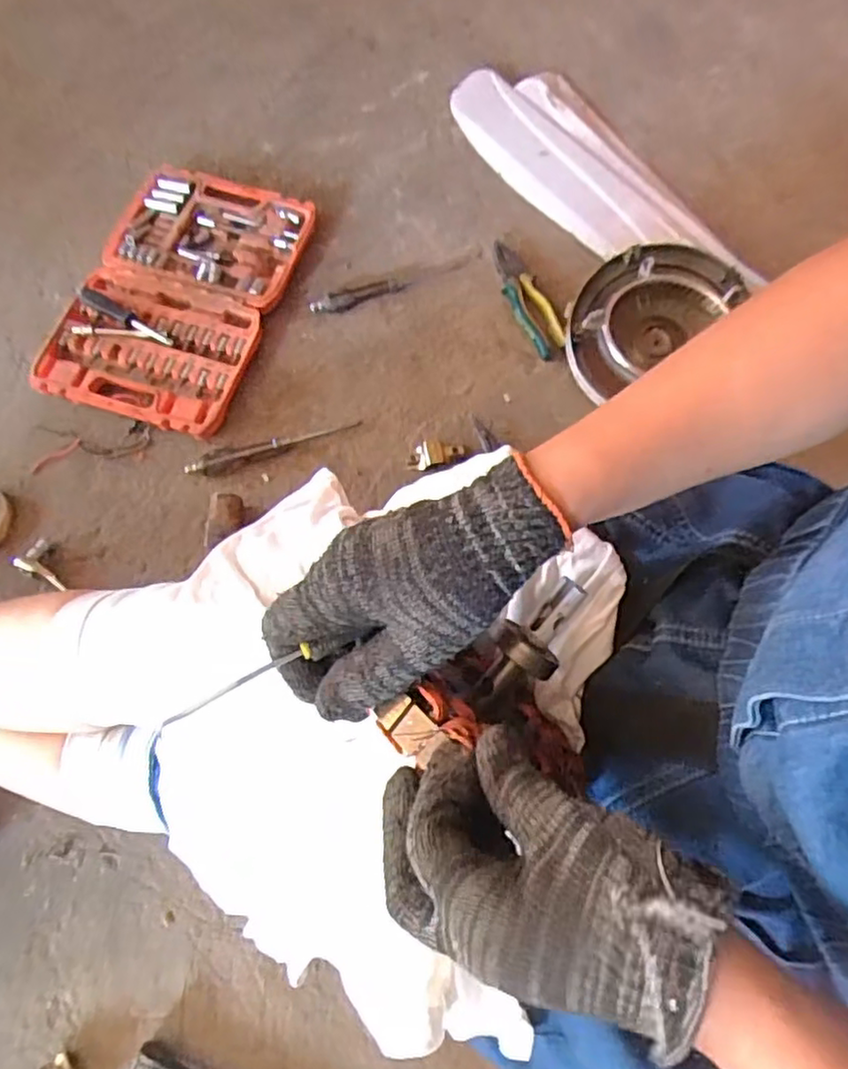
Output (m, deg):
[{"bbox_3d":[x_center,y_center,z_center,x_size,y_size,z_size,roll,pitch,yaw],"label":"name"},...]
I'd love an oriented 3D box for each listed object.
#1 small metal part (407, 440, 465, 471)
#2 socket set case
[{"bbox_3d":[0.013,-0.100,0.811,0.069,0.010,0.035,-17,72,-7],"label":"small metal part"},{"bbox_3d":[-0.310,-0.312,0.859,0.240,0.036,0.377,18,71,5],"label":"socket set case"}]

